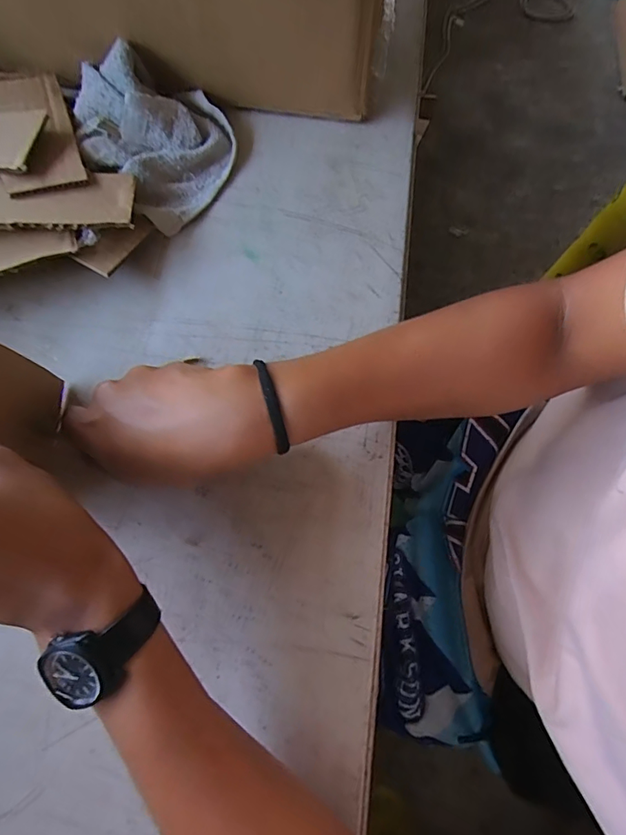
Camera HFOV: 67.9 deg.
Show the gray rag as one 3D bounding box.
[{"bbox_3d":[-0.129,-0.231,0.370,0.138,0.047,0.109,43,79,11],"label":"gray rag"}]

